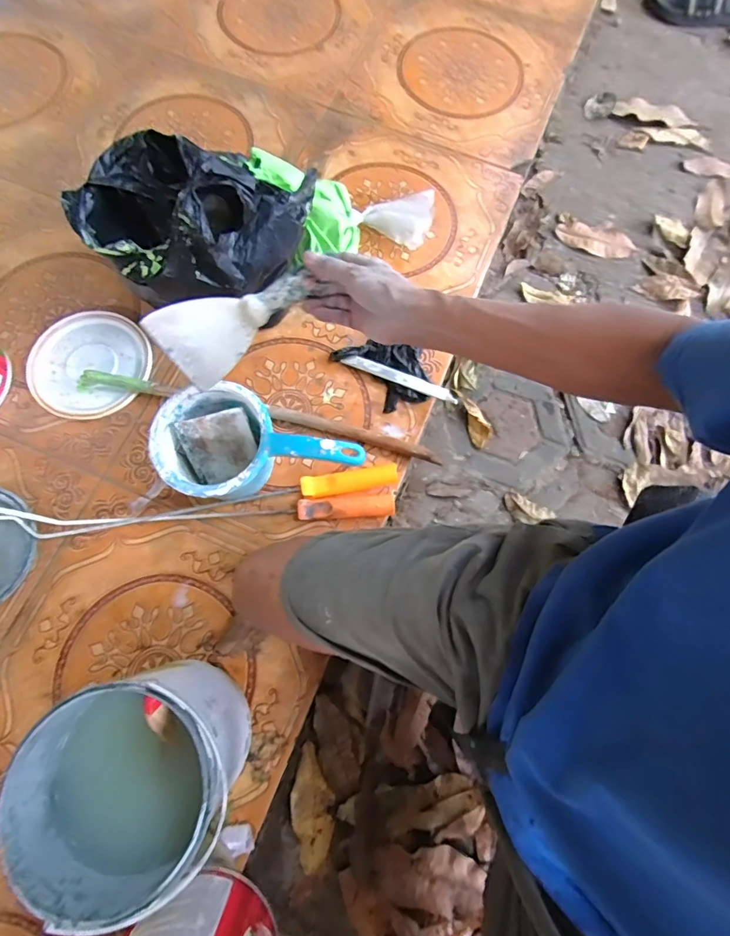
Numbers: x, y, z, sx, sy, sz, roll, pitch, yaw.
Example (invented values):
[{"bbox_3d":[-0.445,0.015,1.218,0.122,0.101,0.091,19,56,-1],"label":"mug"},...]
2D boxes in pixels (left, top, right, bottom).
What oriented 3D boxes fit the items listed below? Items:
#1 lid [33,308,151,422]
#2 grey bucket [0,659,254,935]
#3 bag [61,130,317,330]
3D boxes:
[{"bbox_3d":[-0.421,-0.163,0.694,0.174,0.013,0.174,1,74,-2],"label":"lid"},{"bbox_3d":[-0.225,0.310,0.472,0.177,0.189,0.175,0,74,-1],"label":"grey bucket"},{"bbox_3d":[-0.216,-0.324,0.568,0.259,0.108,0.193,11,74,2],"label":"bag"}]

